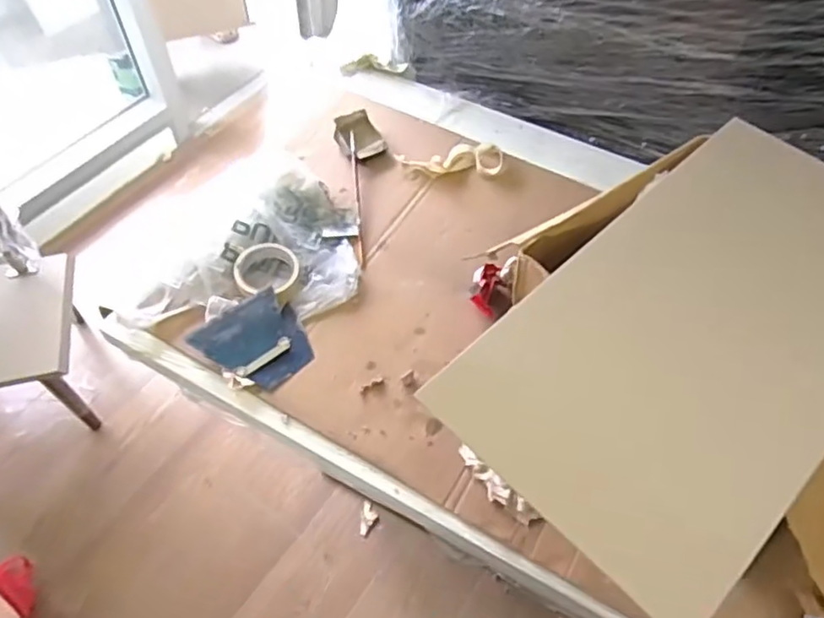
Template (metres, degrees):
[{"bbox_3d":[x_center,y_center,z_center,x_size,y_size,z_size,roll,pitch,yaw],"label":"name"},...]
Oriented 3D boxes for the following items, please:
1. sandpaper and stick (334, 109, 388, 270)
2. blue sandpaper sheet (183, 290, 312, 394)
[{"bbox_3d":[-0.075,-0.214,1.052,0.080,0.034,0.329,-7,56,-6],"label":"sandpaper and stick"},{"bbox_3d":[-0.214,0.043,0.879,0.141,0.019,0.129,35,62,20],"label":"blue sandpaper sheet"}]

